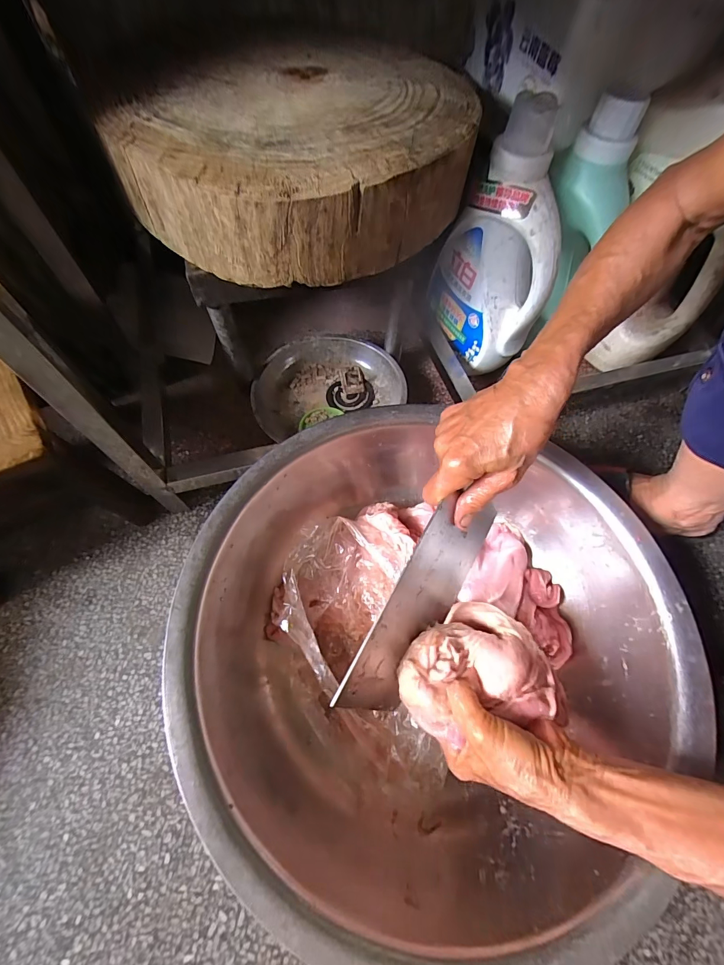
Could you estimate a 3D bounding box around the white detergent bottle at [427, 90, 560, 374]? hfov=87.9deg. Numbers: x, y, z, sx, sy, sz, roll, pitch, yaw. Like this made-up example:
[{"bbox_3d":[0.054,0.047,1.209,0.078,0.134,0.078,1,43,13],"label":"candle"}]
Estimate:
[{"bbox_3d":[0.163,-0.275,0.459,0.078,0.241,0.150,-12,65,-9],"label":"white detergent bottle"}]

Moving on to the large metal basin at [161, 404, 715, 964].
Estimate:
[{"bbox_3d":[0.057,0.143,0.366,0.424,0.126,0.409,1,64,-2],"label":"large metal basin"}]

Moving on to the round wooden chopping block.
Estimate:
[{"bbox_3d":[-0.047,-0.350,0.394,0.288,0.083,0.348,35,67,13],"label":"round wooden chopping block"}]

